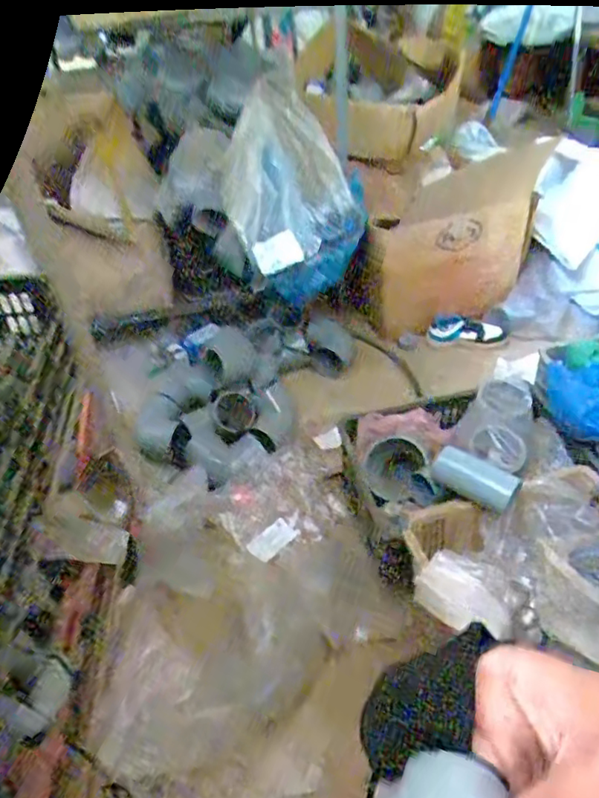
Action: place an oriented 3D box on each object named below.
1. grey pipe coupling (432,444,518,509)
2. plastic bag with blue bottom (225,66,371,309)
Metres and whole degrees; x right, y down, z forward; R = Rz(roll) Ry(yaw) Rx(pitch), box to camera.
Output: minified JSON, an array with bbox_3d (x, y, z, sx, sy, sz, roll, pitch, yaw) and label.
[{"bbox_3d":[0.281,0.125,0.923,0.129,0.059,0.047,25,46,8],"label":"grey pipe coupling"},{"bbox_3d":[-0.003,-0.492,1.379,0.278,0.423,0.231,8,41,17],"label":"plastic bag with blue bottom"}]

